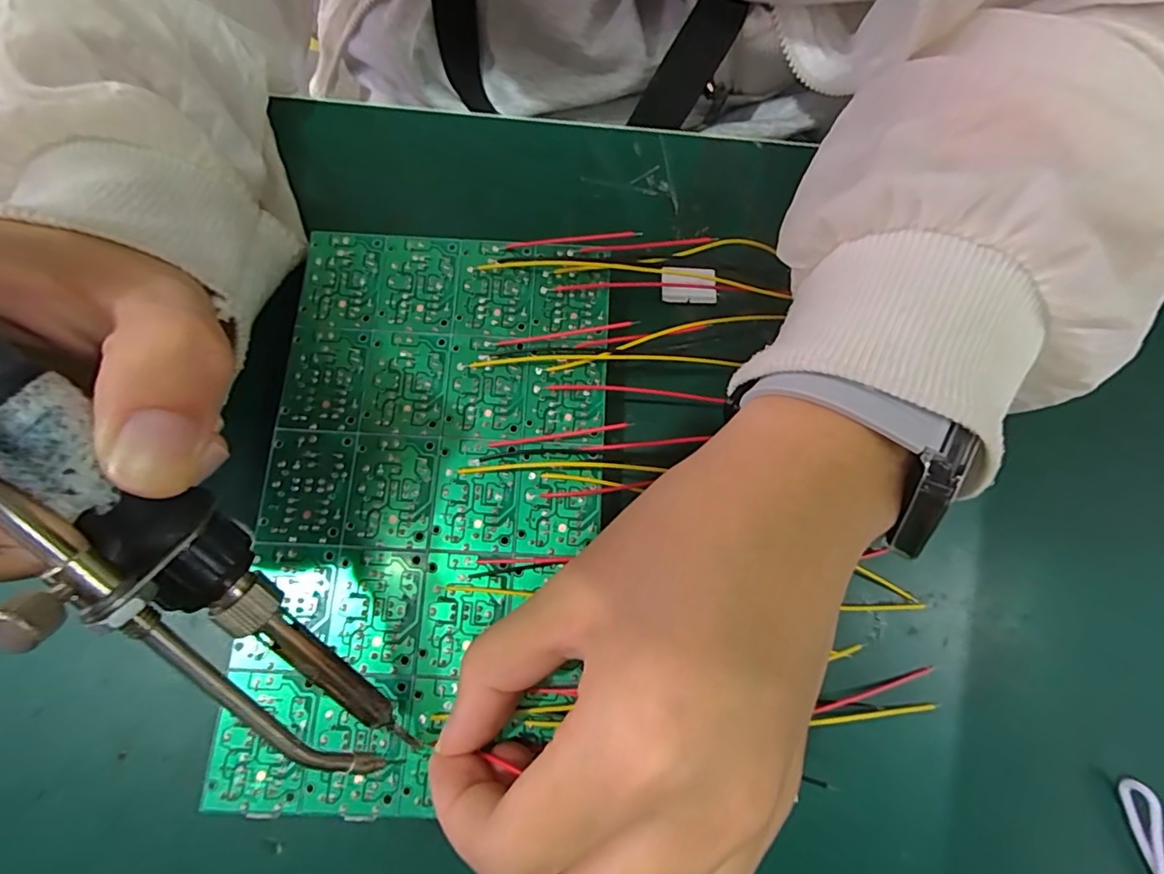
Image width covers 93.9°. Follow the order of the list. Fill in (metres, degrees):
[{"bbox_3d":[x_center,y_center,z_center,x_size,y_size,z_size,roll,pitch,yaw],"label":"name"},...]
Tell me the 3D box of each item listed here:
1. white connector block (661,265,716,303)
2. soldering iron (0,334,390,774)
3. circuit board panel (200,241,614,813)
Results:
[{"bbox_3d":[0.039,-0.056,0.199,0.020,0.004,0.013,5,77,-1],"label":"white connector block"},{"bbox_3d":[-0.095,-0.001,0.086,0.023,0.024,0.196,-34,115,-9],"label":"soldering iron"},{"bbox_3d":[-0.046,0.017,0.166,0.101,0.004,0.170,3,77,-1],"label":"circuit board panel"}]

